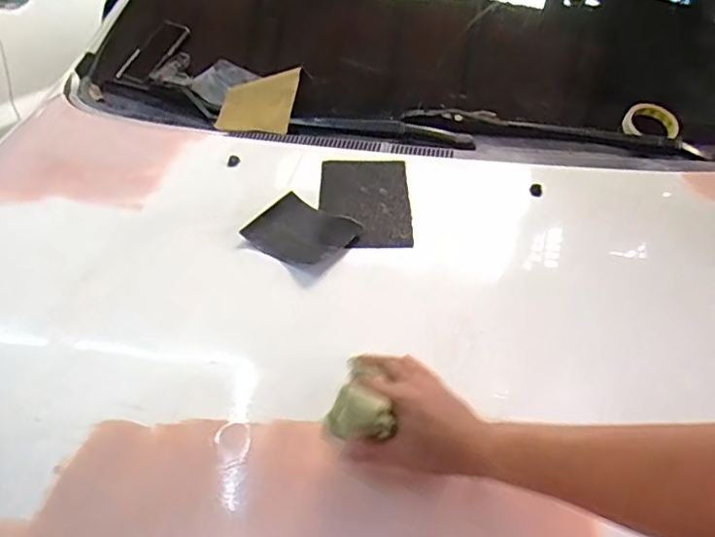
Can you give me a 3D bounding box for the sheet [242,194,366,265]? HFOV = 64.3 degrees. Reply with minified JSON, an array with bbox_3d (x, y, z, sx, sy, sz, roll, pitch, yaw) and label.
[{"bbox_3d":[-0.075,-0.058,0.817,0.133,0.030,0.127,20,37,30],"label":"sheet"}]

